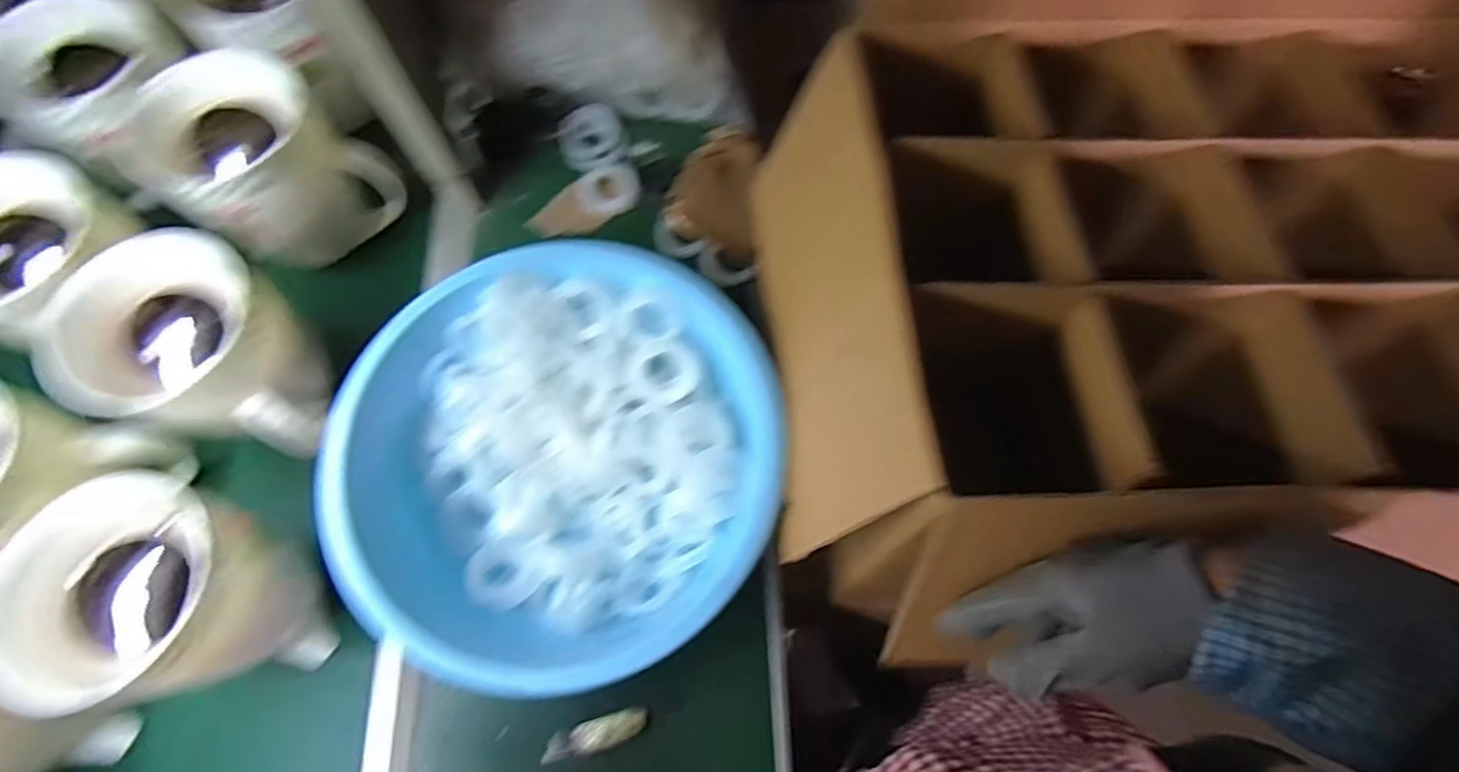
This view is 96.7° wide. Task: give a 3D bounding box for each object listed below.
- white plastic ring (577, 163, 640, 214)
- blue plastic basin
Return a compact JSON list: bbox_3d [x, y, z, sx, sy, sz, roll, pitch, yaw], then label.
[{"bbox_3d":[-0.141,-0.234,0.769,0.070,0.017,0.061,-20,71,-7],"label":"white plastic ring"},{"bbox_3d":[-0.143,0.066,0.589,0.350,0.153,0.337,0,70,0],"label":"blue plastic basin"}]

